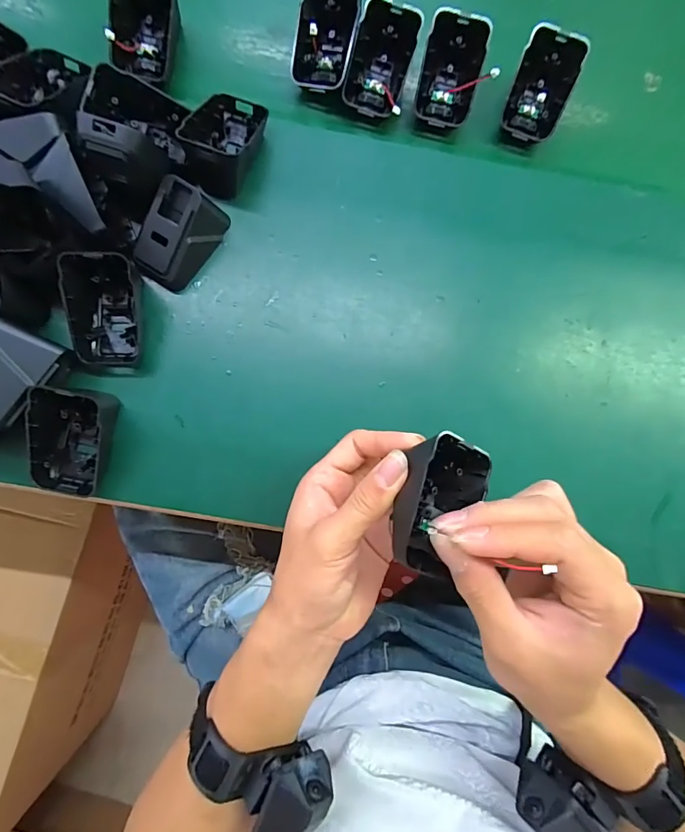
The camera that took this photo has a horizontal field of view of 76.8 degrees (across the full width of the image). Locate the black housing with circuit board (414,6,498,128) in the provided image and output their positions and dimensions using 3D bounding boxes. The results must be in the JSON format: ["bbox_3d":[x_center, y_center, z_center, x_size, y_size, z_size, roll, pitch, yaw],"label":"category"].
[{"bbox_3d":[0.081,-0.256,0.326,0.043,0.026,0.069,9,116,-3],"label":"black housing with circuit board"}]

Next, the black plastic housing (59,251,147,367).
[{"bbox_3d":[-0.153,-0.067,0.283,0.044,0.043,0.062,0,82,-4],"label":"black plastic housing"}]

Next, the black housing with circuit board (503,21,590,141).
[{"bbox_3d":[0.150,-0.248,0.328,0.043,0.023,0.069,12,118,-7],"label":"black housing with circuit board"}]

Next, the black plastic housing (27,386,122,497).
[{"bbox_3d":[-0.172,0.016,0.272,0.041,0.042,0.065,7,82,-3],"label":"black plastic housing"}]

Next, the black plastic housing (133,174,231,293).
[{"bbox_3d":[-0.111,-0.125,0.293,0.040,0.039,0.068,34,81,1],"label":"black plastic housing"}]

